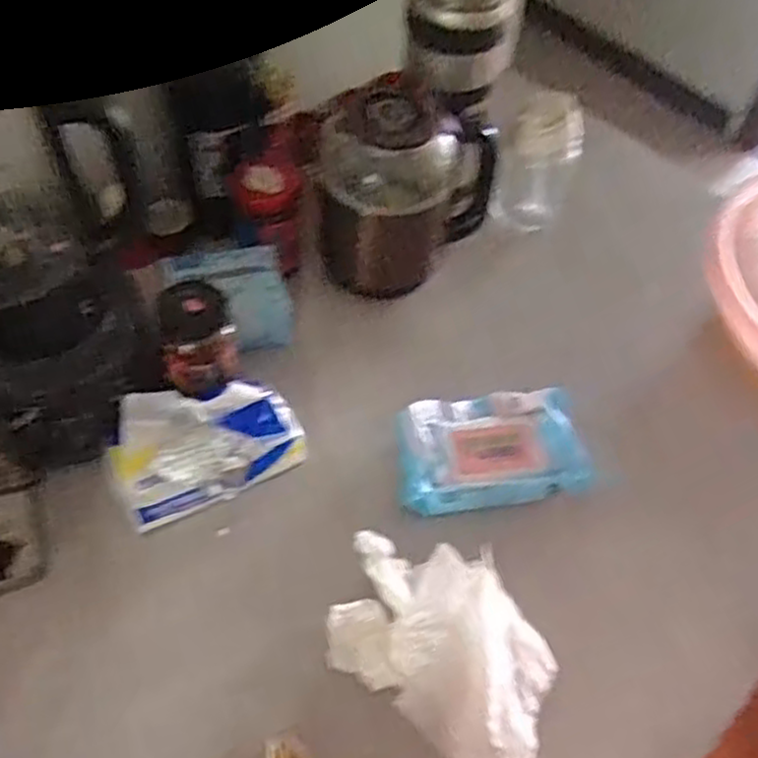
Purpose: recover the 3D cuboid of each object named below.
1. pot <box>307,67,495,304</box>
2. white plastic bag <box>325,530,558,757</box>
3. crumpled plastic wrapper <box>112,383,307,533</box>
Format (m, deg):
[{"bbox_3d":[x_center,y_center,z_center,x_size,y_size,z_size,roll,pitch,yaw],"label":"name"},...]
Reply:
[{"bbox_3d":[0.025,-0.212,0.821,0.113,0.213,0.171,40,61,21],"label":"pot"},{"bbox_3d":[0.054,0.209,0.612,0.199,0.057,0.129,33,59,17],"label":"white plastic bag"},{"bbox_3d":[-0.151,0.060,0.678,0.164,0.056,0.097,-12,57,-13],"label":"crumpled plastic wrapper"}]

